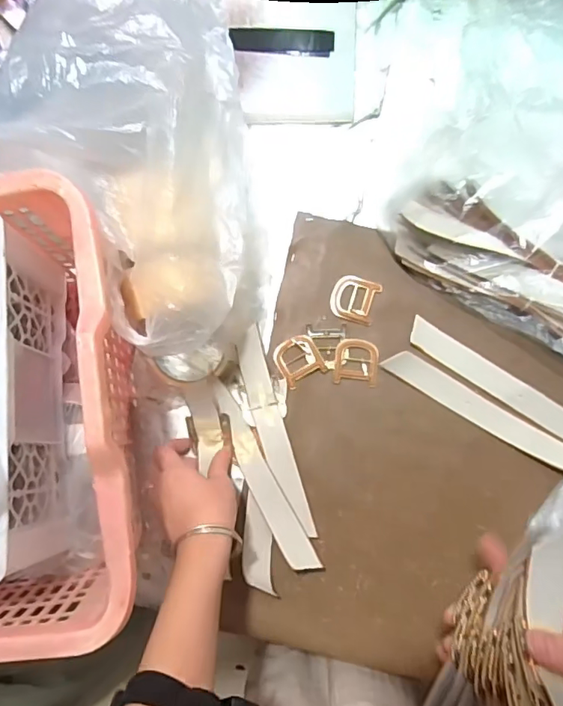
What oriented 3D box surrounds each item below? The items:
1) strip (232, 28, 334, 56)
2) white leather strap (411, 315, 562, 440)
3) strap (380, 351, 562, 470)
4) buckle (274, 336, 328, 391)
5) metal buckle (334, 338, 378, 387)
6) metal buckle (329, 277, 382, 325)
[{"bbox_3d":[0.002,-0.366,0.585,0.119,0.010,0.032,6,83,5],"label":"strip"},{"bbox_3d":[0.237,0.036,0.532,0.225,0.005,0.028,33,99,8],"label":"white leather strap"},{"bbox_3d":[0.214,0.061,0.532,0.223,0.005,0.029,30,96,5],"label":"strap"},{"bbox_3d":[0.019,0.007,0.551,0.047,0.004,0.051,-28,81,0],"label":"buckle"},{"bbox_3d":[0.082,0.010,0.549,0.046,0.004,0.051,5,83,5],"label":"metal buckle"},{"bbox_3d":[0.081,-0.061,0.560,0.050,0.006,0.049,19,84,6],"label":"metal buckle"}]

